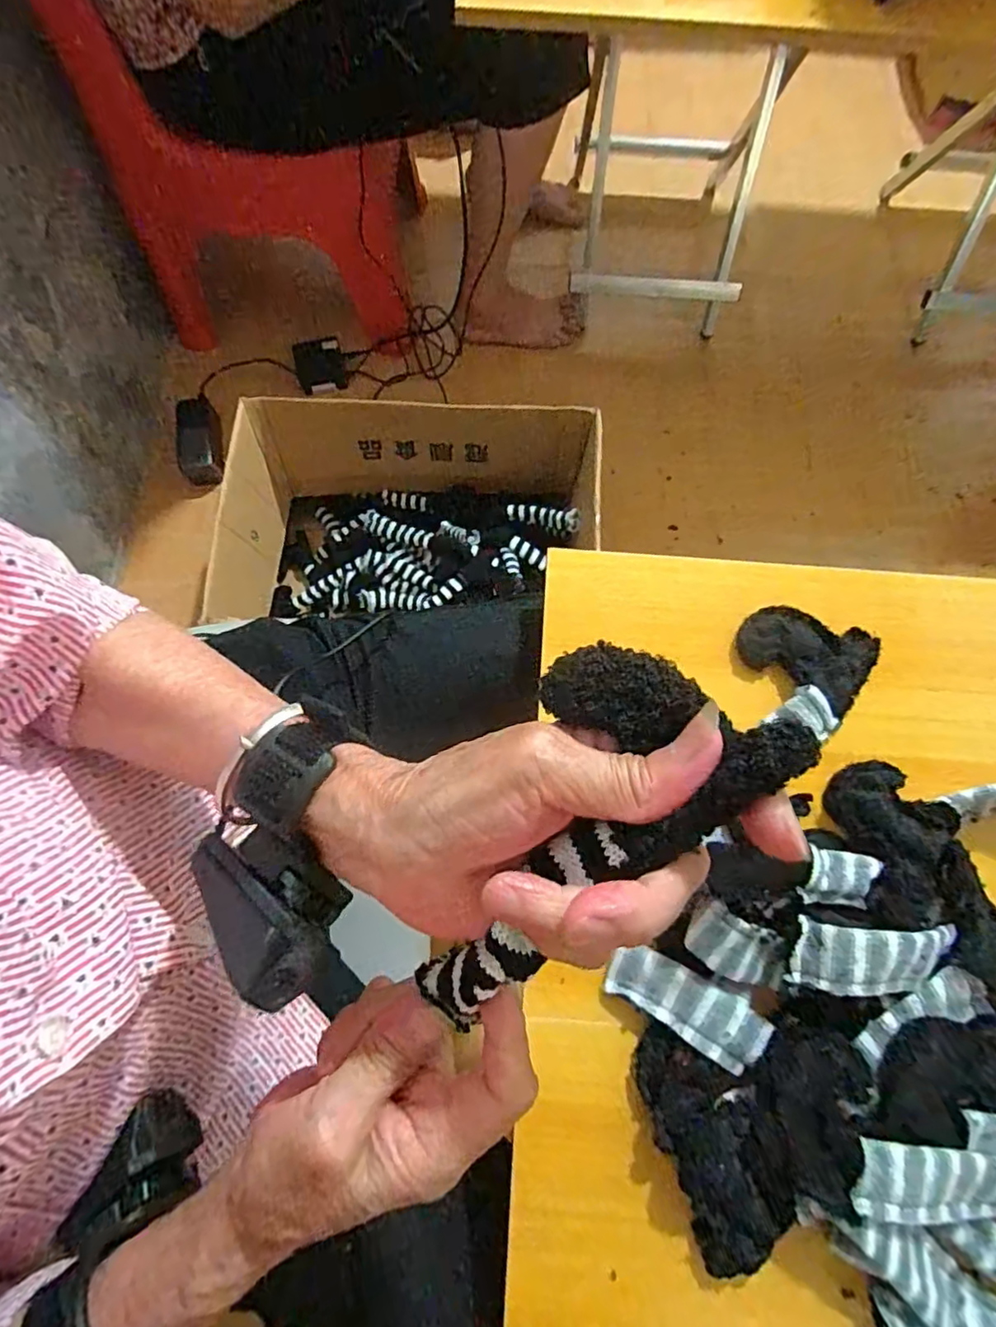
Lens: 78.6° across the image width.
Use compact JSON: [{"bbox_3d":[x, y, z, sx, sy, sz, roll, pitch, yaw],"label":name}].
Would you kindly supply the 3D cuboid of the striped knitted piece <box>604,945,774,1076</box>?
[{"bbox_3d":[0.108,0.195,0.349,0.086,0.022,0.035,29,77,7],"label":"striped knitted piece"}]

